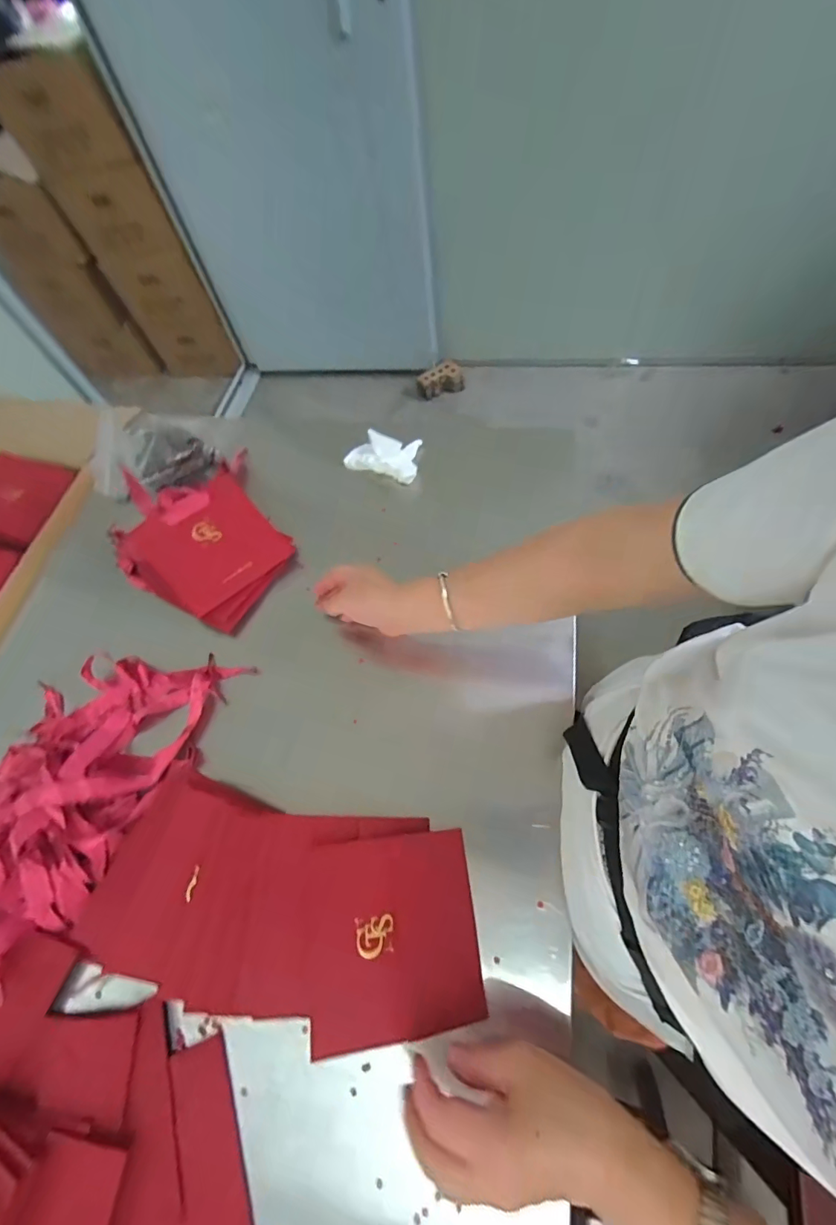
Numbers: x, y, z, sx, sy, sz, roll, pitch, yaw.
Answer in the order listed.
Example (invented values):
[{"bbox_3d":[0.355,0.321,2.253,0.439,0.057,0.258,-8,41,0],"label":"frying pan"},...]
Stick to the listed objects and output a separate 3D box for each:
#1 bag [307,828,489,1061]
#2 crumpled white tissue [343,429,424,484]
[{"bbox_3d":[-0.020,0.261,0.379,0.136,0.007,0.137,-1,61,-12],"label":"bag"},{"bbox_3d":[-0.043,-0.224,0.651,0.108,0.023,0.074,20,67,17],"label":"crumpled white tissue"}]

